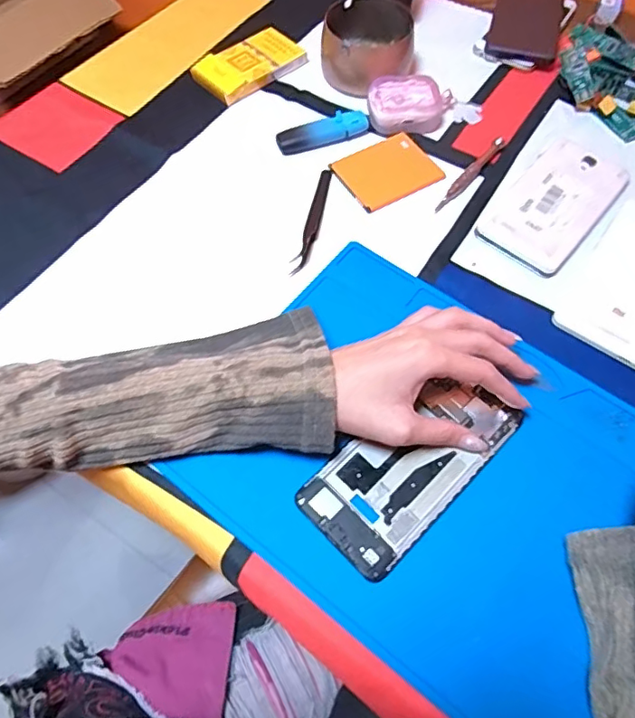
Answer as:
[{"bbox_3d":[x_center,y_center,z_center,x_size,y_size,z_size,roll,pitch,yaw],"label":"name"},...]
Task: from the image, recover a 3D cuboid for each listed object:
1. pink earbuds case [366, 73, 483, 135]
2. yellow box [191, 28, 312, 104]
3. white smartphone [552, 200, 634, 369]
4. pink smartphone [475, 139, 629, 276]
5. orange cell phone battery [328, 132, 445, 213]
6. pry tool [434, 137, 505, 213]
[{"bbox_3d":[0.100,-0.233,0.497,0.106,0.025,0.049,-1,63,0],"label":"pink earbuds case"},{"bbox_3d":[-0.067,-0.288,0.530,0.107,0.014,0.062,-41,70,-18],"label":"yellow box"},{"bbox_3d":[0.248,-0.064,0.418,0.073,0.007,0.152,34,68,16],"label":"white smartphone"},{"bbox_3d":[0.201,-0.131,0.452,0.069,0.012,0.148,38,69,18],"label":"pink smartphone"},{"bbox_3d":[0.060,-0.163,0.471,0.080,0.004,0.066,-27,66,-13],"label":"orange cell phone battery"},{"bbox_3d":[0.131,-0.159,0.470,0.011,0.007,0.101,38,69,18],"label":"pry tool"}]

